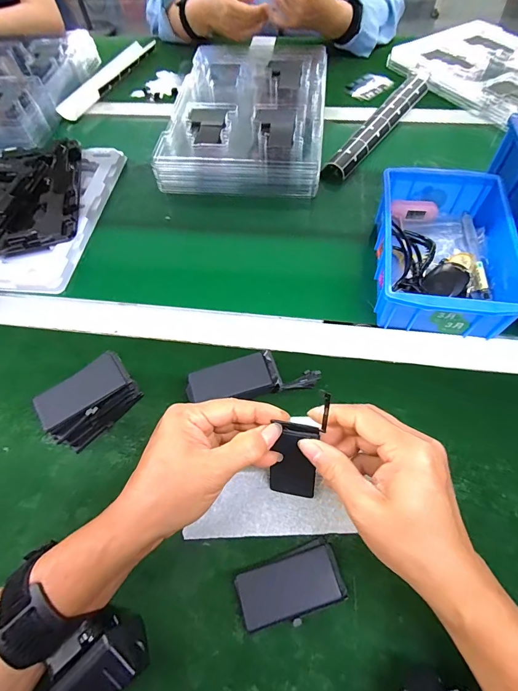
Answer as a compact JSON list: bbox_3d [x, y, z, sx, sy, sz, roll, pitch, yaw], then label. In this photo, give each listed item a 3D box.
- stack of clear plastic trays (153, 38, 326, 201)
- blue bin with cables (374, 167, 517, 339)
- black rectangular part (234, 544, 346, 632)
[{"bbox_3d":[-0.014,-0.375,0.570,0.242,0.052,0.330,7,61,6],"label":"stack of clear plastic trays"},{"bbox_3d":[0.205,-0.109,0.392,0.136,0.059,0.201,8,61,7],"label":"blue bin with cables"},{"bbox_3d":[0.024,0.180,0.262,0.076,0.011,0.035,-16,61,-7],"label":"black rectangular part"}]

